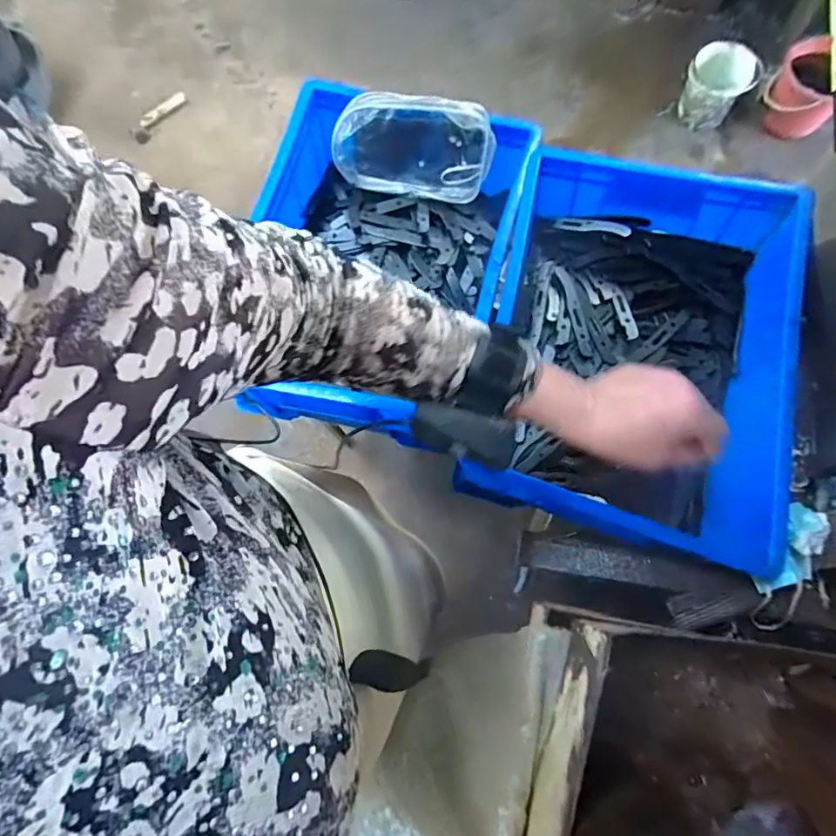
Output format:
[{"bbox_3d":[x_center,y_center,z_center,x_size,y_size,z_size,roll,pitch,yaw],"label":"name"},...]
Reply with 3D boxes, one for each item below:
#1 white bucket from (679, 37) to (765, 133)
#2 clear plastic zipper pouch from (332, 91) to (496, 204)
[{"bbox_3d":[0.897,-0.995,1.465,0.170,0.187,0.180,0,64,-1],"label":"white bucket"},{"bbox_3d":[-0.005,-0.340,0.628,0.195,0.123,0.041,7,64,3],"label":"clear plastic zipper pouch"}]

